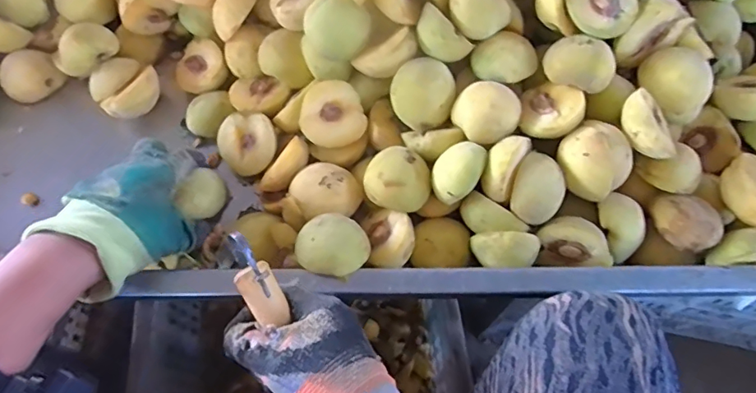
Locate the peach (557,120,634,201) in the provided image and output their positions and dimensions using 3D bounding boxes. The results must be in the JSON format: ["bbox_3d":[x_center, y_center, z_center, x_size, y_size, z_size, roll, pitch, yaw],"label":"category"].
[{"bbox_3d":[0.180,-0.029,0.427,0.057,0.044,0.048,39,70,17],"label":"peach"}]

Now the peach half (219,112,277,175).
[{"bbox_3d":[-0.127,-0.053,0.511,0.059,0.034,0.058,1,97,11],"label":"peach half"}]

